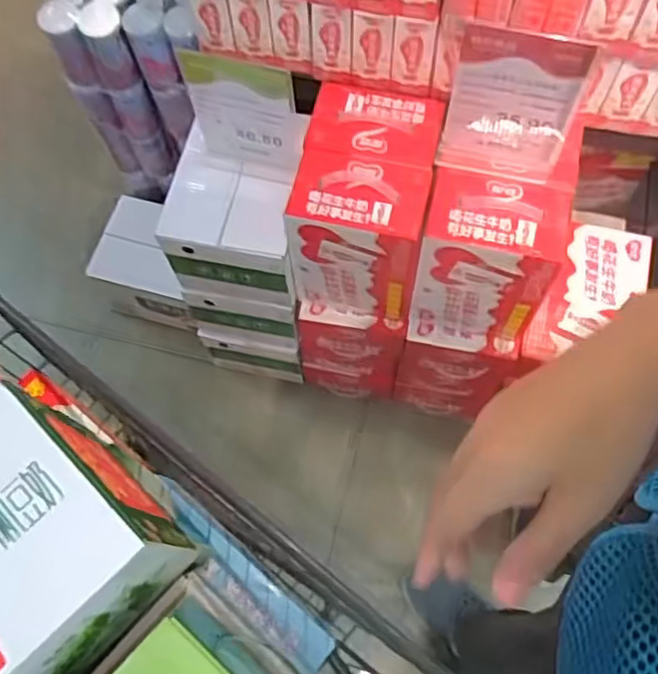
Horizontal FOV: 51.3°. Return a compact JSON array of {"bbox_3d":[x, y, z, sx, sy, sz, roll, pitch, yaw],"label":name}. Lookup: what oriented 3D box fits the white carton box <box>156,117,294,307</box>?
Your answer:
[{"bbox_3d":[-0.144,-0.164,1.087,0.200,0.176,0.152,13,71,6],"label":"white carton box"}]

